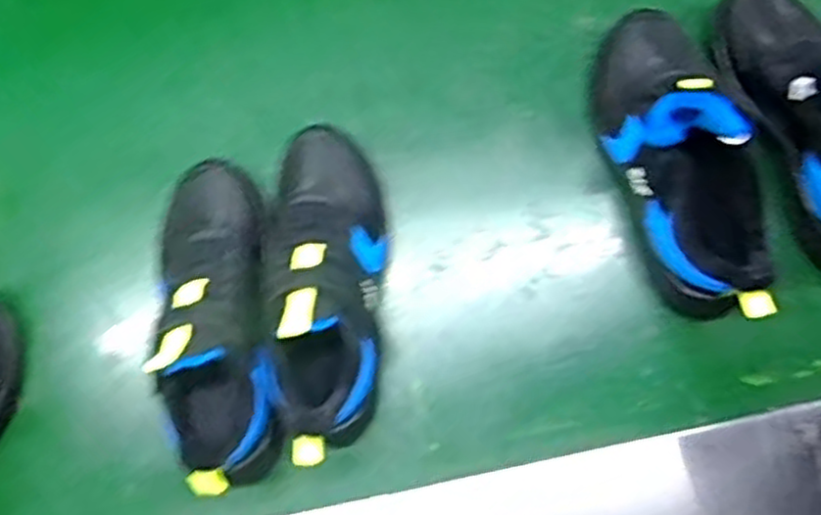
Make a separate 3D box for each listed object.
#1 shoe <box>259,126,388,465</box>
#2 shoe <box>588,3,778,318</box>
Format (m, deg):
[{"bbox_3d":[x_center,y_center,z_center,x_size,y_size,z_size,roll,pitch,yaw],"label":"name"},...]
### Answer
[{"bbox_3d":[-0.070,0.022,0.617,0.096,0.133,0.266,0,80,0],"label":"shoe"},{"bbox_3d":[0.212,-0.083,0.602,0.085,0.137,0.264,-7,80,-1],"label":"shoe"}]

